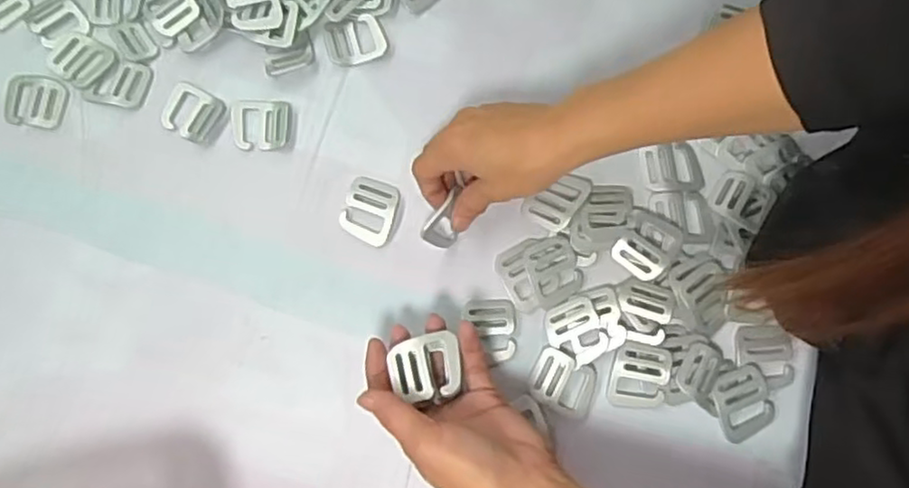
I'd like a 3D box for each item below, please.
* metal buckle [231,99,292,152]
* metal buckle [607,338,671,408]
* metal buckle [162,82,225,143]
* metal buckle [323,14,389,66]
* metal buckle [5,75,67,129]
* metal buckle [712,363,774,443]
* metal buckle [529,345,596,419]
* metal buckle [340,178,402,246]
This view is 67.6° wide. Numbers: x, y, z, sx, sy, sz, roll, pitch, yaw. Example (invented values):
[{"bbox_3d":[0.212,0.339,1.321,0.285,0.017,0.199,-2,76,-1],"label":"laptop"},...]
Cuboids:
[{"bbox_3d":[-0.148,-0.091,0.518,0.045,0.004,0.040,2,78,0],"label":"metal buckle"},{"bbox_3d":[0.128,0.091,0.470,0.040,0.008,0.043,8,79,1],"label":"metal buckle"},{"bbox_3d":[-0.202,-0.101,0.519,0.043,0.004,0.039,26,79,5],"label":"metal buckle"},{"bbox_3d":[-0.078,-0.161,0.537,0.046,0.006,0.041,-16,79,-3],"label":"metal buckle"},{"bbox_3d":[-0.321,-0.110,0.518,0.047,0.004,0.041,6,78,1],"label":"metal buckle"},{"bbox_3d":[0.201,0.109,0.469,0.041,0.004,0.045,-20,79,-4],"label":"metal buckle"},{"bbox_3d":[0.076,0.096,0.474,0.045,0.005,0.039,22,79,4],"label":"metal buckle"},{"bbox_3d":[-0.062,-0.026,0.503,0.039,0.007,0.050,13,79,2],"label":"metal buckle"}]

